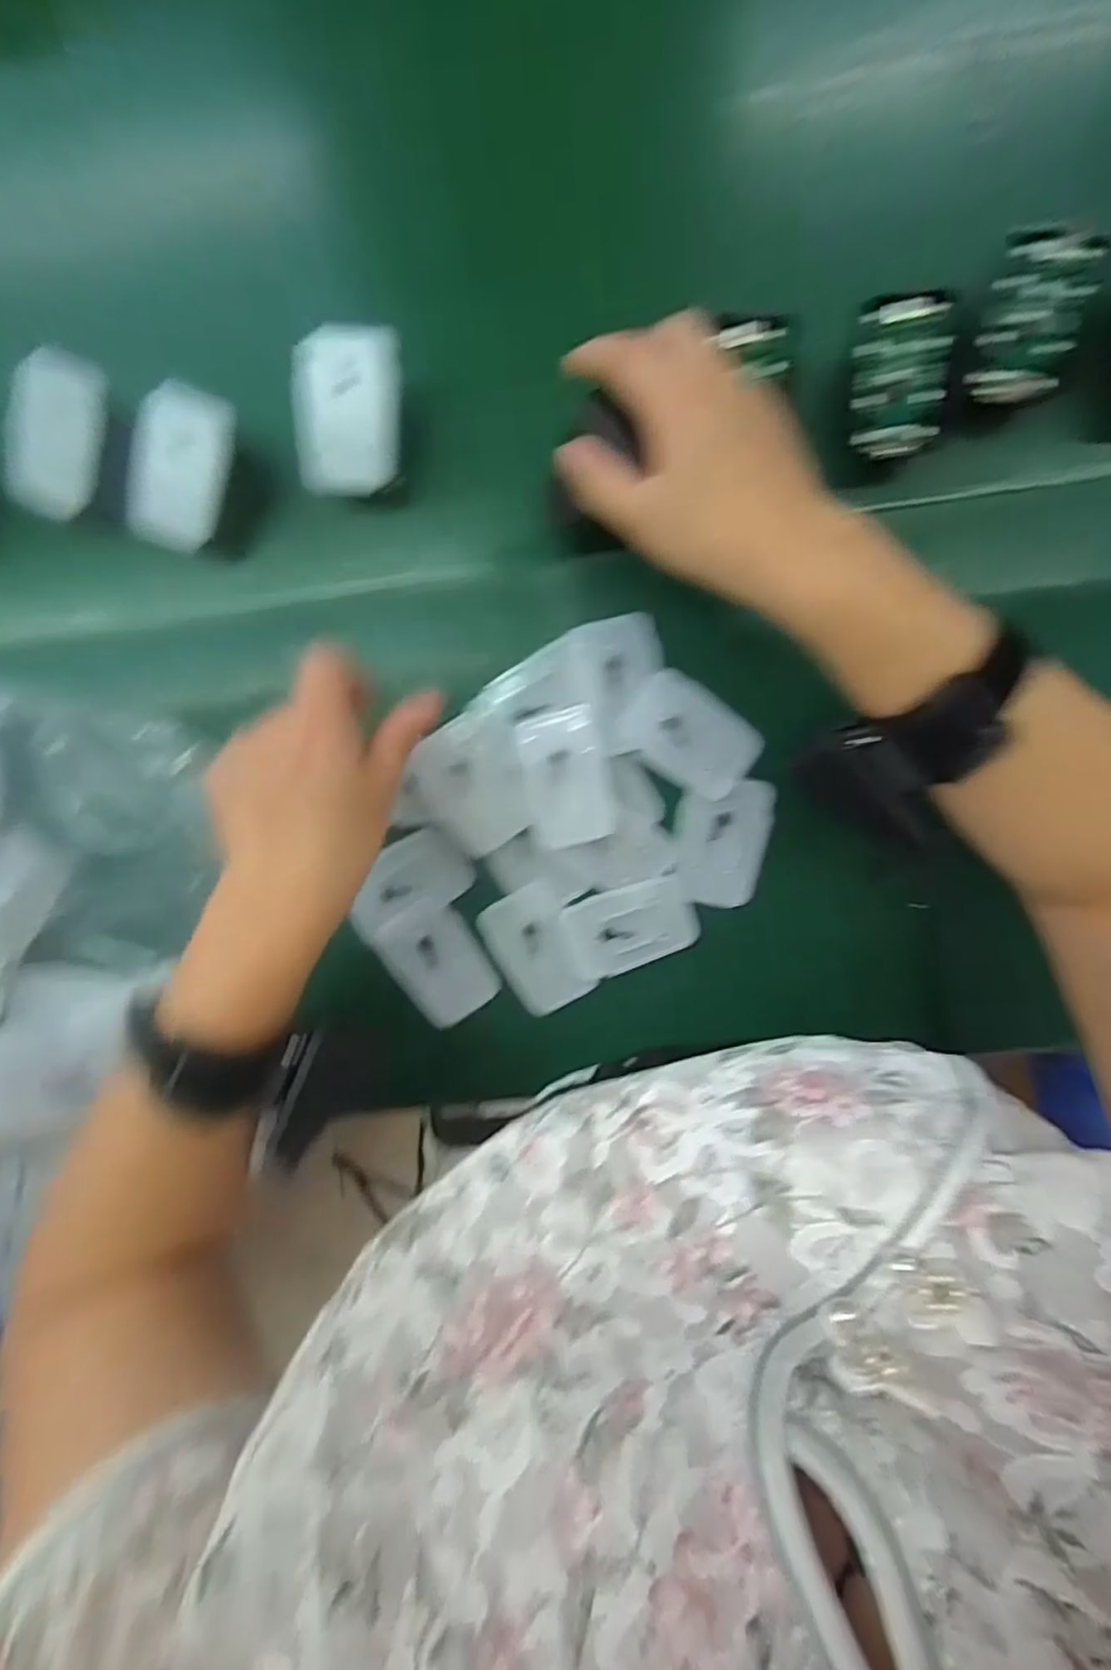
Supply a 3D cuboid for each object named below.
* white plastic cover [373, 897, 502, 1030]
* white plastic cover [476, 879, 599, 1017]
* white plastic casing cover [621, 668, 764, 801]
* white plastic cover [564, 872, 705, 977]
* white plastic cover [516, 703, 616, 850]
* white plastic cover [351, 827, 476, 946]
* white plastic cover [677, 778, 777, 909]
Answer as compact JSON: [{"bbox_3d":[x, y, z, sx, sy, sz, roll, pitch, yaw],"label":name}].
[{"bbox_3d":[-0.066,0.072,0.375,0.048,0.010,0.070,-31,92,4],"label":"white plastic cover"},{"bbox_3d":[-0.010,0.064,0.370,0.045,0.004,0.068,-27,92,4],"label":"white plastic cover"},{"bbox_3d":[0.073,-0.052,0.355,0.070,0.011,0.048,37,94,0],"label":"white plastic casing cover"},{"bbox_3d":[0.042,0.051,0.365,0.069,0.004,0.043,-20,92,4],"label":"white plastic cover"},{"bbox_3d":[0.005,-0.030,0.354,0.042,0.012,0.071,-12,93,3],"label":"white plastic cover"},{"bbox_3d":[-0.084,0.026,0.370,0.072,0.004,0.041,-28,92,4],"label":"white plastic cover"},{"bbox_3d":[0.091,0.004,0.362,0.049,0.004,0.068,9,94,2],"label":"white plastic cover"}]

